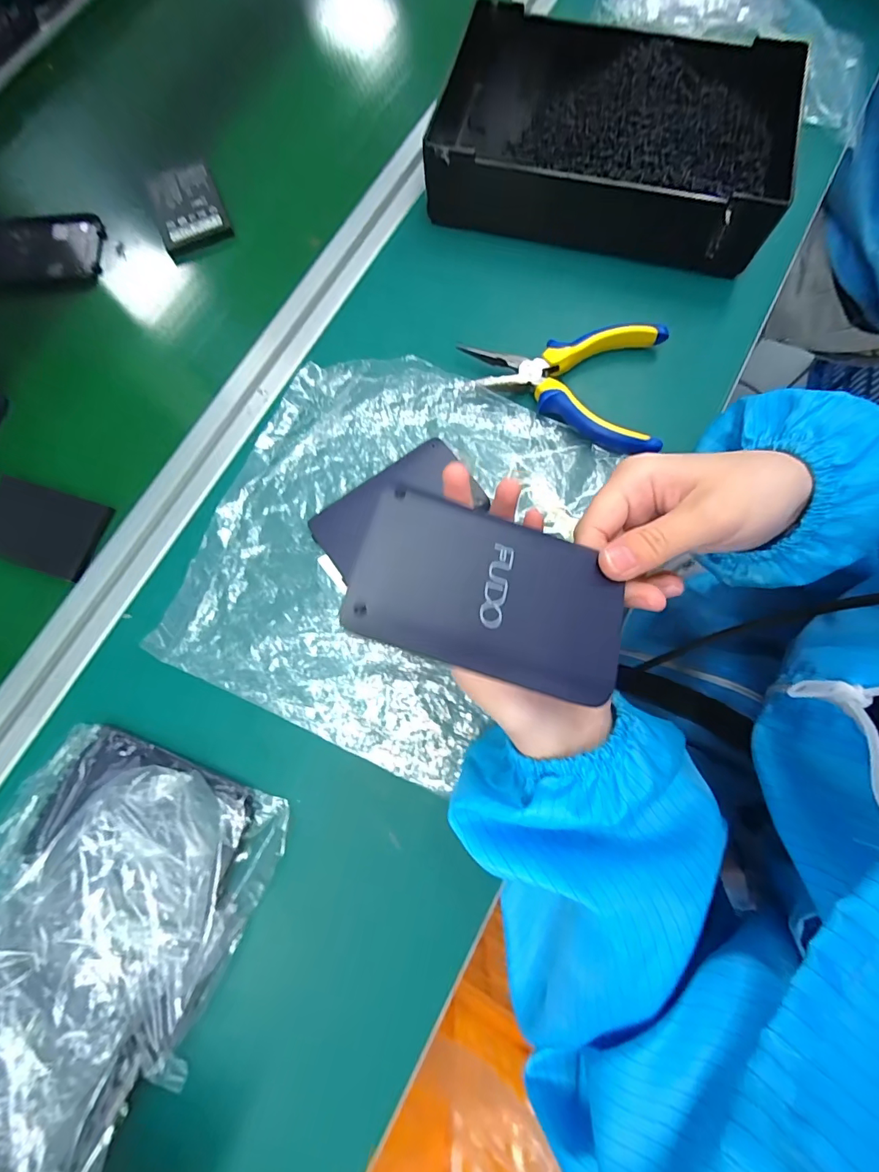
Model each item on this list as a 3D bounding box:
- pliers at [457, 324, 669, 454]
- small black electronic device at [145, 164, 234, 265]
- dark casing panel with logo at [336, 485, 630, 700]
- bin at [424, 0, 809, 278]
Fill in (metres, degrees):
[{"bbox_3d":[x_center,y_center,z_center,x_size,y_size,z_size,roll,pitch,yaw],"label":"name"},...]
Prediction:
[{"bbox_3d":[0.088,-0.145,0.320,0.137,0.021,0.094,7,77,3],"label":"pliers"},{"bbox_3d":[-0.220,-0.330,0.390,0.058,0.014,0.084,-23,77,-4],"label":"small black electronic device"},{"bbox_3d":[0.023,0.002,0.185,0.113,0.008,0.069,17,70,-3],"label":"dark casing panel with logo"},{"bbox_3d":[0.132,-0.349,0.353,0.266,0.058,0.163,15,77,5],"label":"bin"}]

